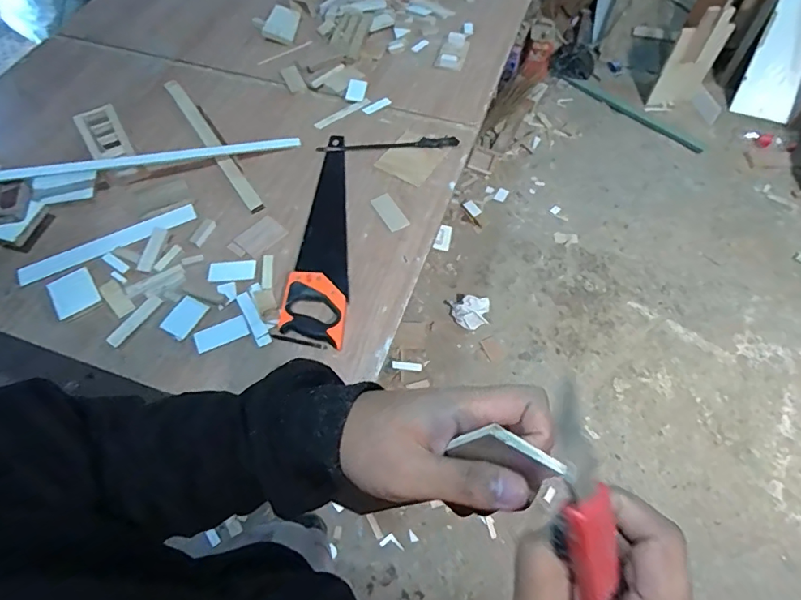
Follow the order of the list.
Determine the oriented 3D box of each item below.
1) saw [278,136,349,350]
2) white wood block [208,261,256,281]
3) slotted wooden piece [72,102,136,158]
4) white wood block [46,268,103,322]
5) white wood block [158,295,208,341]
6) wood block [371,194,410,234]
[{"bbox_3d":[-0.135,-0.144,0.995,0.114,0.026,0.498,5,60,4],"label":"saw"},{"bbox_3d":[-0.323,-0.054,0.958,0.089,0.008,0.039,-3,60,-1],"label":"white wood block"},{"bbox_3d":[-0.656,-0.366,1.103,0.087,0.107,0.025,-21,61,-11],"label":"slotted wooden piece"},{"bbox_3d":[-0.612,-0.013,0.935,0.080,0.009,0.096,-31,64,-16],"label":"white wood block"},{"bbox_3d":[-0.390,0.031,0.902,0.054,0.006,0.075,27,64,16],"label":"white wood block"},{"bbox_3d":[-0.021,-0.181,1.024,0.047,0.008,0.094,-29,63,-15],"label":"wood block"}]

